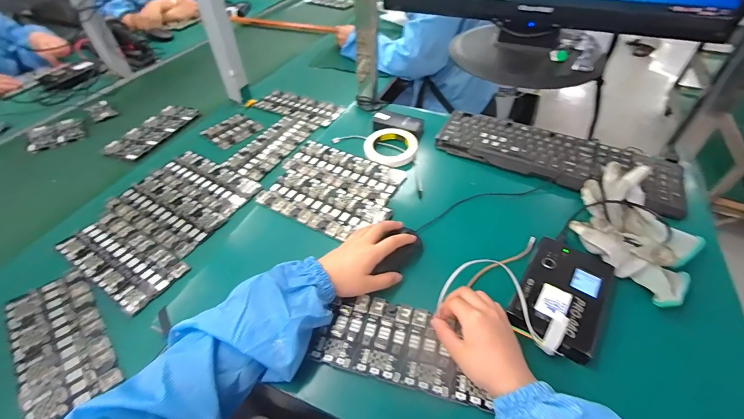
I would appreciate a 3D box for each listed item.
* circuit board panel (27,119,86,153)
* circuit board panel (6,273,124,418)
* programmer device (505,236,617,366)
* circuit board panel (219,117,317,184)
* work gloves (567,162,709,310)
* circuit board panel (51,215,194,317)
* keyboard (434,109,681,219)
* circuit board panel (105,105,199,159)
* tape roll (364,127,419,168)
[{"bbox_3d":[-0.759,-0.184,0.820,0.109,0.017,0.122,-28,52,-23],"label":"circuit board panel"},{"bbox_3d":[-0.420,0.174,0.456,0.097,0.014,0.213,-32,54,-26],"label":"circuit board panel"},{"bbox_3d":[0.252,0.109,0.448,0.100,0.025,0.173,29,53,26],"label":"programmer device"},{"bbox_3d":[-0.219,-0.144,0.759,0.104,0.009,0.222,20,50,19],"label":"circuit board panel"},{"bbox_3d":[0.392,0.020,0.508,0.163,0.048,0.207,32,54,27],"label":"work gloves"},{"bbox_3d":[-0.407,0.078,0.550,0.216,0.006,0.094,26,51,20],"label":"circuit board panel"},{"bbox_3d":[0.346,-0.110,0.656,0.423,0.028,0.153,24,51,22],"label":"keyboard"},{"bbox_3d":[-0.530,-0.196,0.827,0.101,0.008,0.219,15,49,15],"label":"circuit board panel"},{"bbox_3d":[0.039,-0.128,0.690,0.104,0.027,0.100,0,46,1],"label":"tape roll"}]

